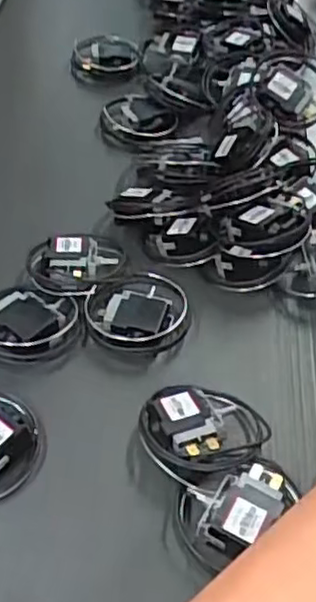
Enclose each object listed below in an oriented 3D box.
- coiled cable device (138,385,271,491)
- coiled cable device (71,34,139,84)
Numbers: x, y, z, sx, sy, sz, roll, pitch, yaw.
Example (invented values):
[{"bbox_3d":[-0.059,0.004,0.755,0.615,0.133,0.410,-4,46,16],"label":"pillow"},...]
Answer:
[{"bbox_3d":[0.028,0.088,0.466,0.081,0.045,0.079,2,47,-2],"label":"coiled cable device"},{"bbox_3d":[-0.063,-0.290,0.820,0.079,0.033,0.059,1,47,-4],"label":"coiled cable device"}]

